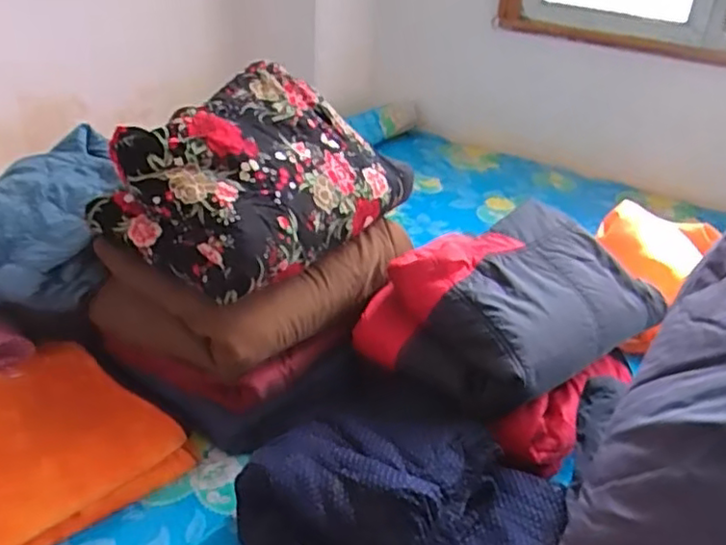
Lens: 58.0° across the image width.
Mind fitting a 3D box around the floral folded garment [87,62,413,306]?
[{"bbox_3d":[-0.132,-0.137,0.873,0.257,0.183,0.369,23,37,29],"label":"floral folded garment"}]

